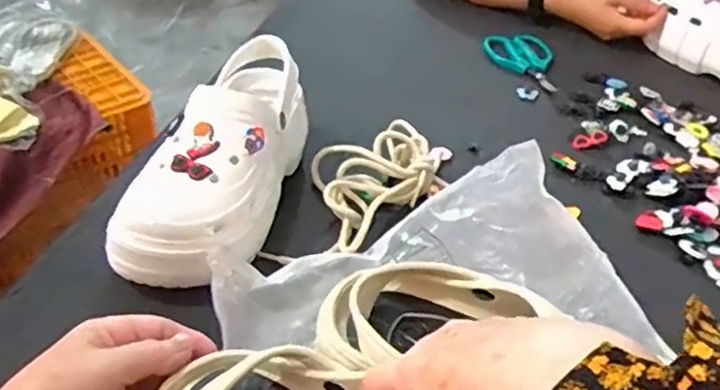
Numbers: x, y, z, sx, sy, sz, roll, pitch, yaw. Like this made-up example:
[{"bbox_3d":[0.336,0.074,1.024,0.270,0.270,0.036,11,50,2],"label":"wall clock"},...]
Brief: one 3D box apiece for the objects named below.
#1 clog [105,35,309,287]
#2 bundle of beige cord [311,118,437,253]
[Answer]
[{"bbox_3d":[-0.110,-0.035,0.561,0.094,0.099,0.255,12,41,10],"label":"clog"},{"bbox_3d":[0.014,-0.021,0.618,0.138,0.041,0.103,-23,47,-28],"label":"bundle of beige cord"}]

